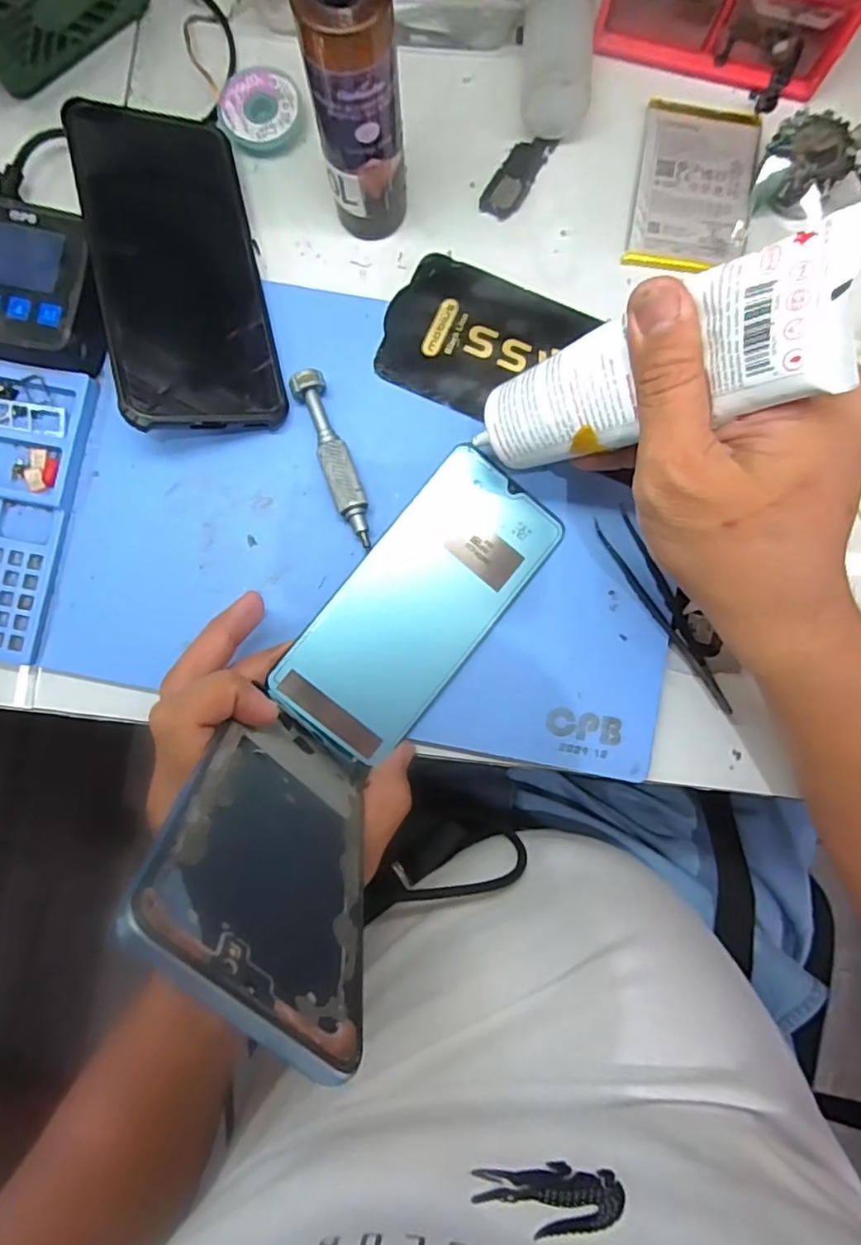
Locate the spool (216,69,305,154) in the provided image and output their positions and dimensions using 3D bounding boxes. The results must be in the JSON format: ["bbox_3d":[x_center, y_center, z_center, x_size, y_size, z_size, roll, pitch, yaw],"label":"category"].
[{"bbox_3d":[-0.090,-0.276,0.333,0.044,0.013,0.042,0,85,0],"label":"spool"}]

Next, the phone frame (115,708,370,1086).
[{"bbox_3d":[-0.050,0.071,0.212,0.004,0.155,0.072,-44,105,6],"label":"phone frame"}]

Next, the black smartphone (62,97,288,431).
[{"bbox_3d":[-0.124,-0.177,0.304,0.079,0.007,0.167,-10,85,-27],"label":"black smartphone"}]

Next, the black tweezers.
[{"bbox_3d":[0.116,-0.005,0.303,0.017,0.008,0.110,-29,85,-2],"label":"black tweezers"}]

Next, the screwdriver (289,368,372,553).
[{"bbox_3d":[-0.047,-0.082,0.307,0.017,0.017,0.090,-22,85,-2],"label":"screwdriver"}]

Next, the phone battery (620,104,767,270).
[{"bbox_3d":[0.142,-0.233,0.328,0.060,0.005,0.093,11,85,1],"label":"phone battery"}]

